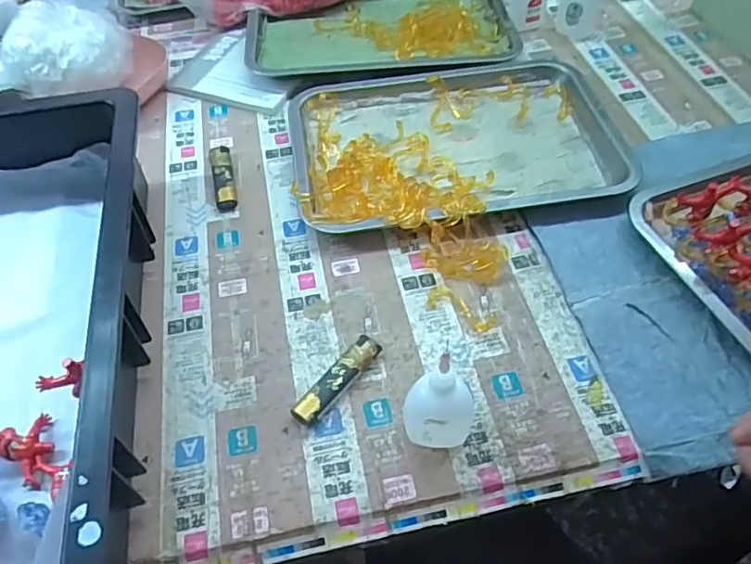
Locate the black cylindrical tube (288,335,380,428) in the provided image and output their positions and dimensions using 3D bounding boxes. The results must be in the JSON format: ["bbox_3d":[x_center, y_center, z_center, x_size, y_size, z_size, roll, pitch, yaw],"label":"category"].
[{"bbox_3d":[-0.027,0.072,0.418,0.019,0.014,0.079,32,61,23],"label":"black cylindrical tube"}]

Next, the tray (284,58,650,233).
[{"bbox_3d":[0.075,-0.143,0.561,0.310,0.033,0.217,-11,54,-6],"label":"tray"}]

